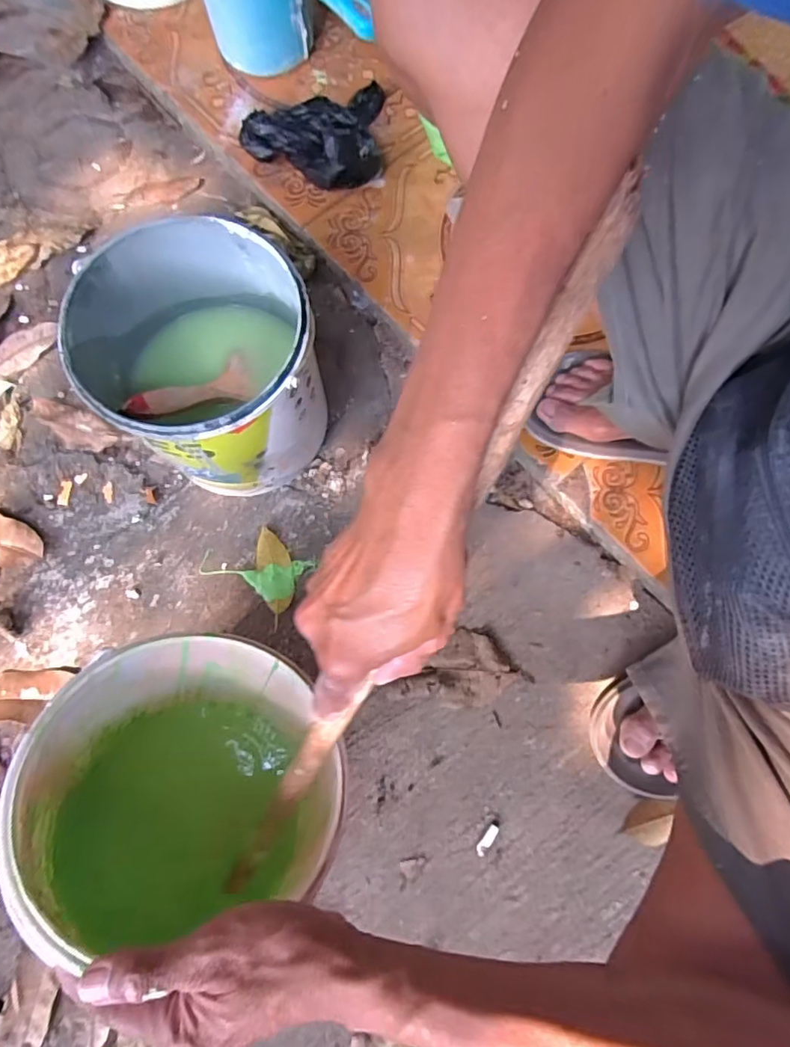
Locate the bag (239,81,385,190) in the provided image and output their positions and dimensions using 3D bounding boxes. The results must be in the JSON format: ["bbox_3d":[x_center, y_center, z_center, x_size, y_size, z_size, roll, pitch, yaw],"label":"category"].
[{"bbox_3d":[-0.076,-0.430,0.621,0.168,0.044,0.107,-24,78,-8],"label":"bag"}]

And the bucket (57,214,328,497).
[{"bbox_3d":[-0.156,-0.126,0.495,0.172,0.191,0.171,1,76,-2],"label":"bucket"}]

